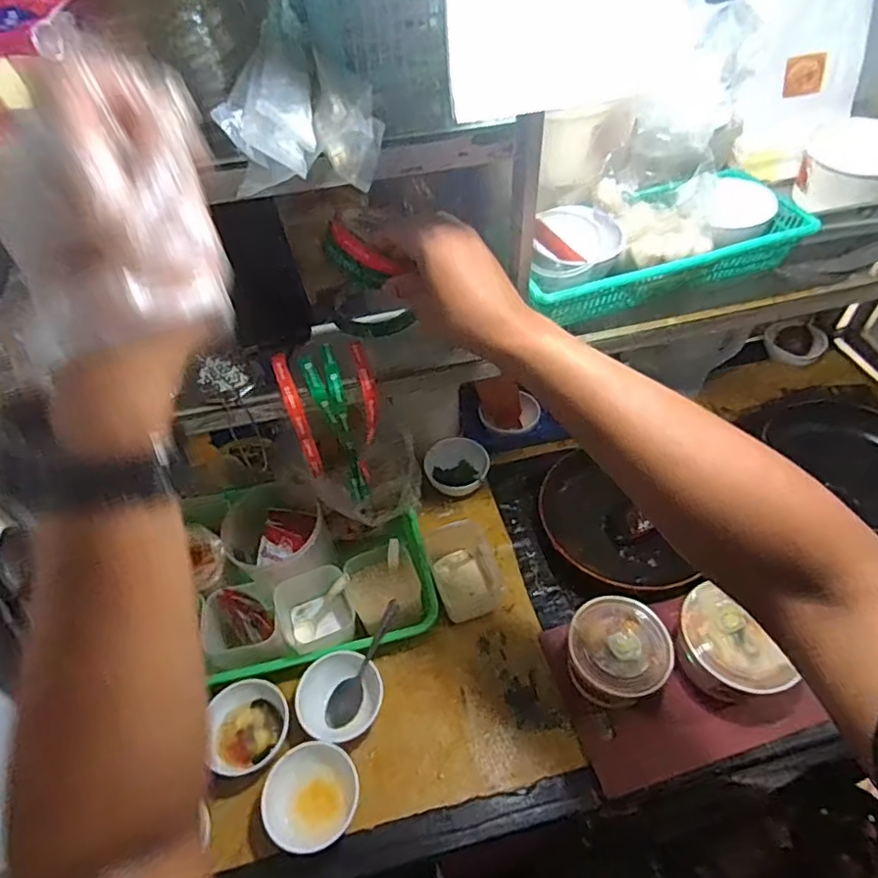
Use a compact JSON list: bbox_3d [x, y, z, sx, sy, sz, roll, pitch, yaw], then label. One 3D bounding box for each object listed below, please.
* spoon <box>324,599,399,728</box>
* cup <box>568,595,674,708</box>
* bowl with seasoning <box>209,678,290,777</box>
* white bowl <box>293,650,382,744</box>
[{"bbox_3d":[-0.081,0.249,0.644,0.029,0.030,0.145,25,83,22],"label":"spoon"},{"bbox_3d":[0.198,0.241,0.647,0.104,0.089,0.090,16,52,16],"label":"cup"},{"bbox_3d":[-0.206,0.307,0.627,0.081,0.034,0.093,-15,50,-9],"label":"bowl with seasoning"},{"bbox_3d":[-0.109,0.288,0.641,0.091,0.043,0.083,-2,49,2],"label":"white bowl"}]

